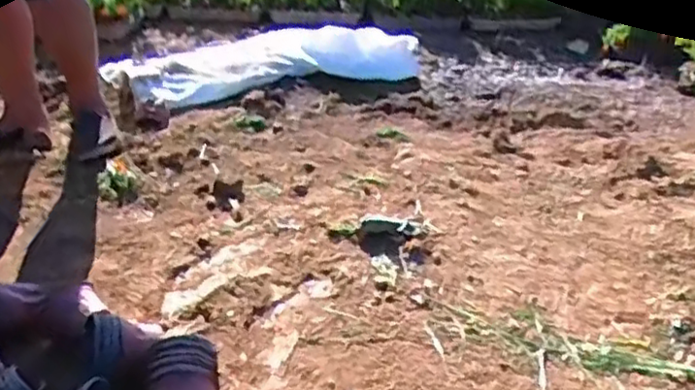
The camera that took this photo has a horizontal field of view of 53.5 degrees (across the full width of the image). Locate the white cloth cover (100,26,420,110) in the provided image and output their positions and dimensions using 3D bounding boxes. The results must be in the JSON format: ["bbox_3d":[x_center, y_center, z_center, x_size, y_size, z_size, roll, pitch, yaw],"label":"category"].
[{"bbox_3d":[-0.171,-0.342,1.800,0.867,0.136,0.203,-18,35,-35],"label":"white cloth cover"}]

